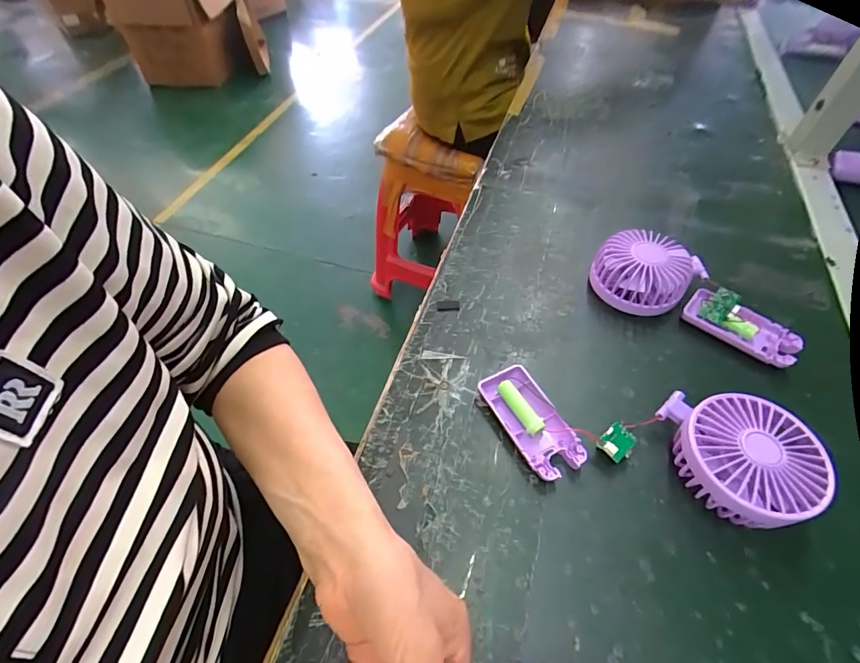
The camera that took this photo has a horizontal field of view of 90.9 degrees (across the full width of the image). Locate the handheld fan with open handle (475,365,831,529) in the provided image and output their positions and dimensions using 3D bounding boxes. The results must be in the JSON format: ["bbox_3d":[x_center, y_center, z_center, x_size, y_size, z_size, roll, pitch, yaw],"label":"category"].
[{"bbox_3d":[0.152,0.078,0.314,0.225,0.047,0.084,12,53,9],"label":"handheld fan with open handle"}]

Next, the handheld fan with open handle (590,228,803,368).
[{"bbox_3d":[0.249,-0.037,0.400,0.187,0.049,0.075,24,56,17],"label":"handheld fan with open handle"}]

